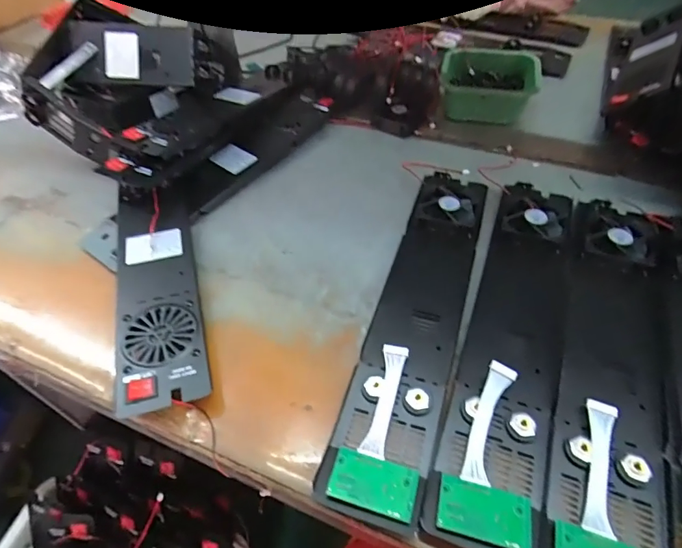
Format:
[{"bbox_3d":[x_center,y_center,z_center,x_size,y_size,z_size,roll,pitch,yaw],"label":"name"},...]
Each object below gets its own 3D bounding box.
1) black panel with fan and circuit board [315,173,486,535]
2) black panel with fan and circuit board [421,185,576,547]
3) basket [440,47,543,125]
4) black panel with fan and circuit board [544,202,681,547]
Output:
[{"bbox_3d":[0.094,0.036,0.517,0.097,0.025,0.466,13,52,13],"label":"black panel with fan and circuit board"},{"bbox_3d":[0.198,0.051,0.493,0.097,0.038,0.476,16,52,15],"label":"black panel with fan and circuit board"},{"bbox_3d":[0.271,-0.350,0.815,0.167,0.071,0.160,11,51,12],"label":"basket"},{"bbox_3d":[0.287,0.082,0.463,0.103,0.027,0.462,15,52,15],"label":"black panel with fan and circuit board"}]

